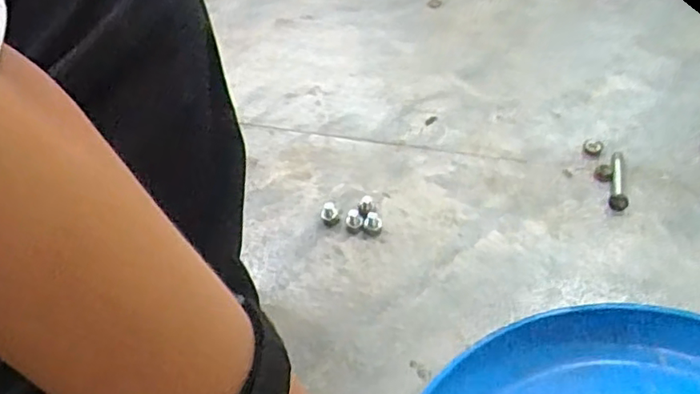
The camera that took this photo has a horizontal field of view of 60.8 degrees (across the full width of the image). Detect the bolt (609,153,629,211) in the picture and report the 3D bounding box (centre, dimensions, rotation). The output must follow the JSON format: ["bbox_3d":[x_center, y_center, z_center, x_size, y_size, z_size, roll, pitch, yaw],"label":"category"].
[{"bbox_3d":[0.212,-0.016,0.471,0.012,0.010,0.061,7,49,13],"label":"bolt"}]

